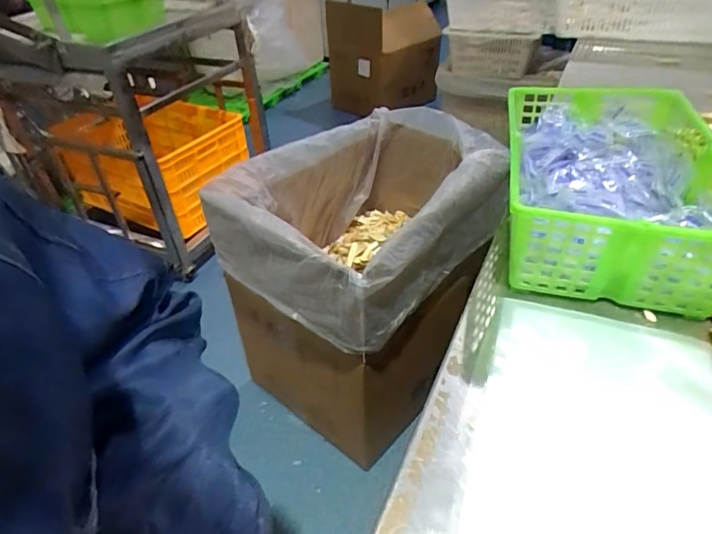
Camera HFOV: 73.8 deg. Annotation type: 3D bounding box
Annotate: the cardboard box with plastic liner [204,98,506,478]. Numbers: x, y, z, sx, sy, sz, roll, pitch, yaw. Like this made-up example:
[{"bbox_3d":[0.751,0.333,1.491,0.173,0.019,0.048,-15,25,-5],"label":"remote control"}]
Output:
[{"bbox_3d":[0.023,0.005,1.148,0.497,0.566,0.565,29,49,34],"label":"cardboard box with plastic liner"}]

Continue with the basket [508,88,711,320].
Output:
[{"bbox_3d":[0.289,-0.099,0.546,0.219,0.103,0.334,10,41,12],"label":"basket"}]

